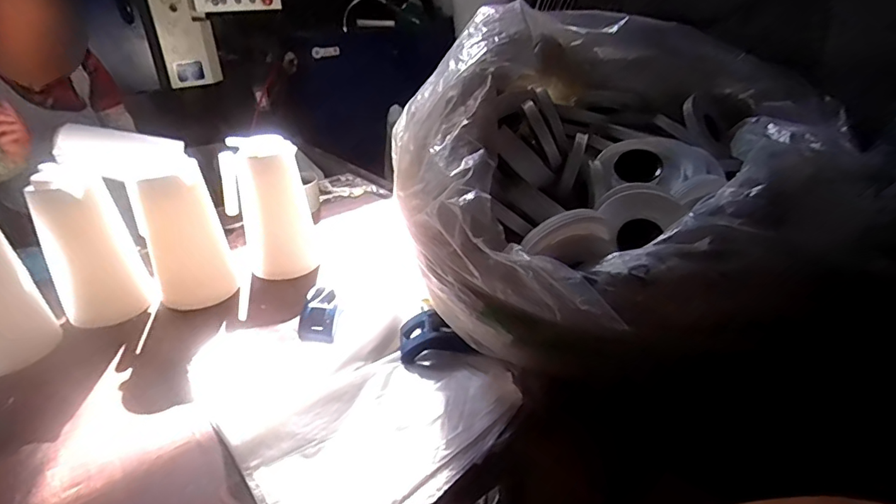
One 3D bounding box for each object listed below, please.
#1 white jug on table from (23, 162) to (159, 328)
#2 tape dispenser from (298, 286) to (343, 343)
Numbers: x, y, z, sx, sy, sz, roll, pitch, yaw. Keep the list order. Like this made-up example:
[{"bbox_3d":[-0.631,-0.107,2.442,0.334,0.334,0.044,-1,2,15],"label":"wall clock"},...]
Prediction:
[{"bbox_3d":[-0.572,-0.014,0.804,0.126,0.226,0.135,-21,34,-32],"label":"white jug on table"},{"bbox_3d":[-0.201,0.090,0.807,0.061,0.044,0.134,-3,29,-4],"label":"tape dispenser"}]

